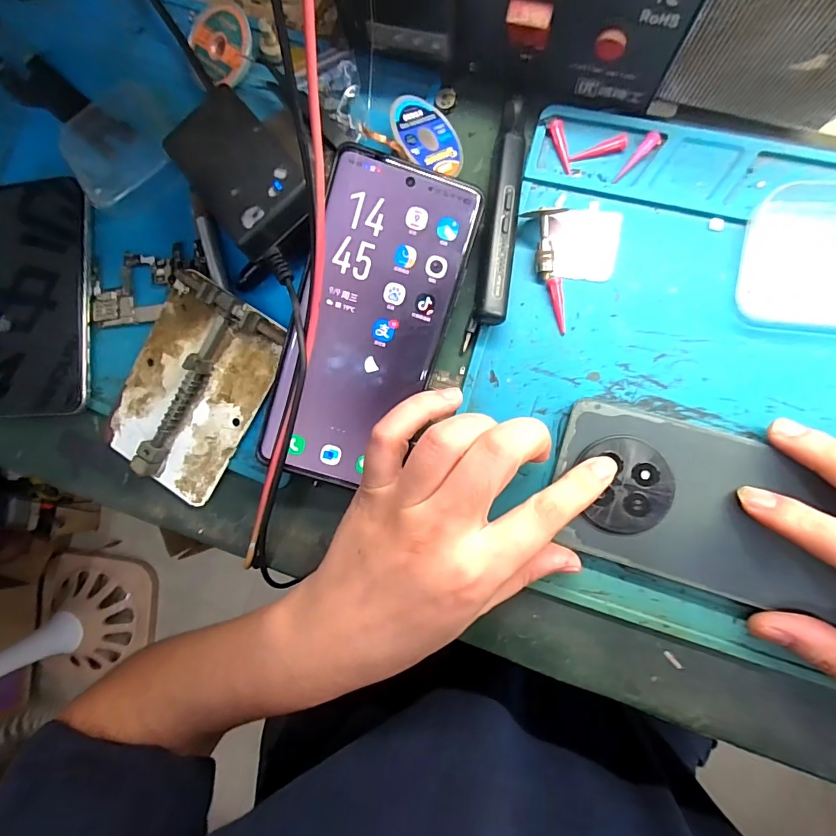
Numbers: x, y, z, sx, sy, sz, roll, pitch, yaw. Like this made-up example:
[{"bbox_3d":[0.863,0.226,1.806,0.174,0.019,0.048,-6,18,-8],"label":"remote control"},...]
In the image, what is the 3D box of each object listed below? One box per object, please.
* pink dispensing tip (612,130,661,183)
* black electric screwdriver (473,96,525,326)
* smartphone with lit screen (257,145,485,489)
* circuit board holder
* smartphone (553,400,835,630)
[{"bbox_3d":[0.113,-0.134,0.232,0.008,0.005,0.030,42,94,7],"label":"pink dispensing tip"},{"bbox_3d":[0.044,-0.106,0.235,0.016,0.018,0.116,7,90,8],"label":"black electric screwdriver"},{"bbox_3d":[-0.025,-0.045,0.230,0.075,0.004,0.162,16,97,-5],"label":"smartphone with lit screen"},{"bbox_3d":[-0.130,-0.017,0.253,0.077,0.023,0.114,33,93,8],"label":"circuit board holder"},{"bbox_3d":[0.148,0.046,0.215,0.160,0.008,0.076,16,91,8],"label":"smartphone"}]

